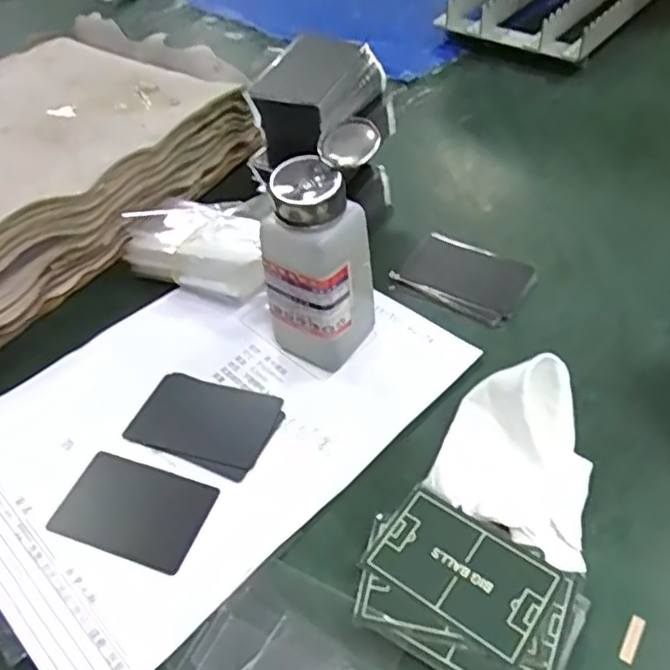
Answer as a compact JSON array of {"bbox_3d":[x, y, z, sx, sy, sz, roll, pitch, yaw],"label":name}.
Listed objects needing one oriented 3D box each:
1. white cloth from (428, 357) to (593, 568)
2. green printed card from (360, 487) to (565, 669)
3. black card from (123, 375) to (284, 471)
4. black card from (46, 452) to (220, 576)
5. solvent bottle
[{"bbox_3d":[0.100,0.060,0.346,0.085,0.046,0.088,19,52,23],"label":"white cloth"},{"bbox_3d":[0.062,0.114,0.320,0.082,0.004,0.053,26,56,27],"label":"green printed card"},{"bbox_3d":[-0.081,0.051,0.408,0.087,0.004,0.053,11,49,17],"label":"black card"},{"bbox_3d":[-0.113,0.098,0.368,0.082,0.004,0.052,13,55,16],"label":"black card"},{"bbox_3d":[-0.014,-0.038,0.396,0.058,0.126,0.052,17,51,21],"label":"solvent bottle"}]

